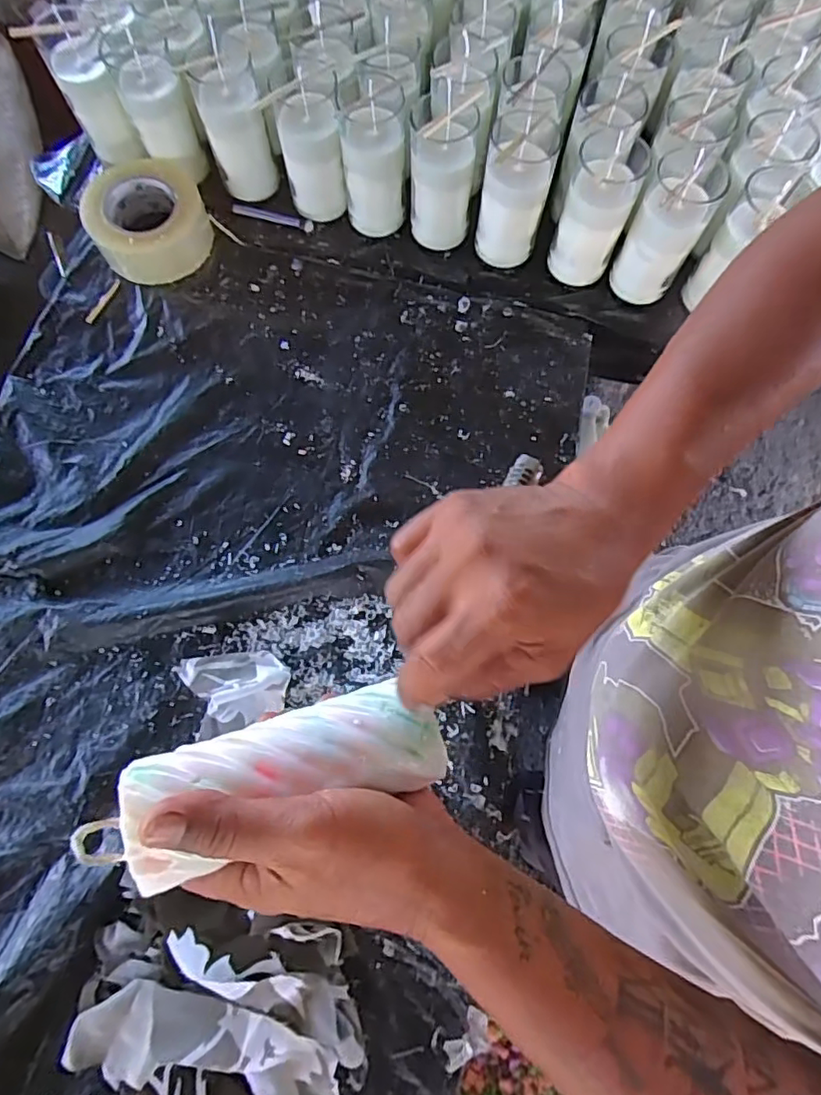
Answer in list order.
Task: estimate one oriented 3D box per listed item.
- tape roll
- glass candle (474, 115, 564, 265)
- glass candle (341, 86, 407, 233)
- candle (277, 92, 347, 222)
[{"bbox_3d":[-0.297,-0.373,0.648,0.125,0.047,0.140,-25,76,-6],"label":"tape roll"},{"bbox_3d":[0.110,-0.370,0.597,0.065,0.125,0.078,13,75,3],"label":"glass candle"},{"bbox_3d":[-0.037,-0.403,0.606,0.062,0.128,0.056,1,75,0],"label":"glass candle"},{"bbox_3d":[-0.106,-0.419,0.620,0.061,0.116,0.053,-15,76,-4],"label":"candle"}]

